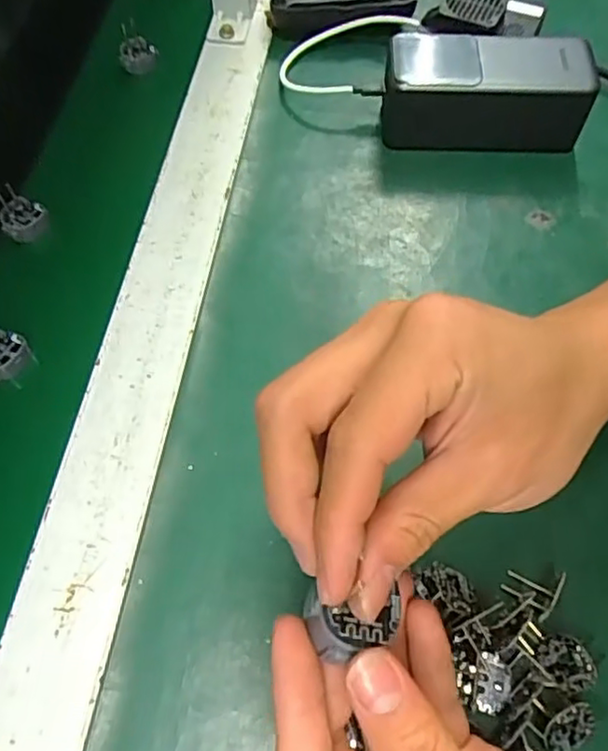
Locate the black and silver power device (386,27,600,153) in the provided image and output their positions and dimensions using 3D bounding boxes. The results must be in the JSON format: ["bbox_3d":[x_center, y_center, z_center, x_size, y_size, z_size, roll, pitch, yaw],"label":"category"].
[{"bbox_3d":[0.118,-0.187,0.420,0.129,0.059,0.045,1,62,1],"label":"black and silver power device"}]

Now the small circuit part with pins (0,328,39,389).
[{"bbox_3d":[-0.172,-0.010,0.364,0.035,0.019,0.028,15,70,-8],"label":"small circuit part with pins"}]

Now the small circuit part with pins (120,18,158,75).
[{"bbox_3d":[-0.126,-0.248,0.480,0.027,0.022,0.033,-15,63,-8],"label":"small circuit part with pins"}]

